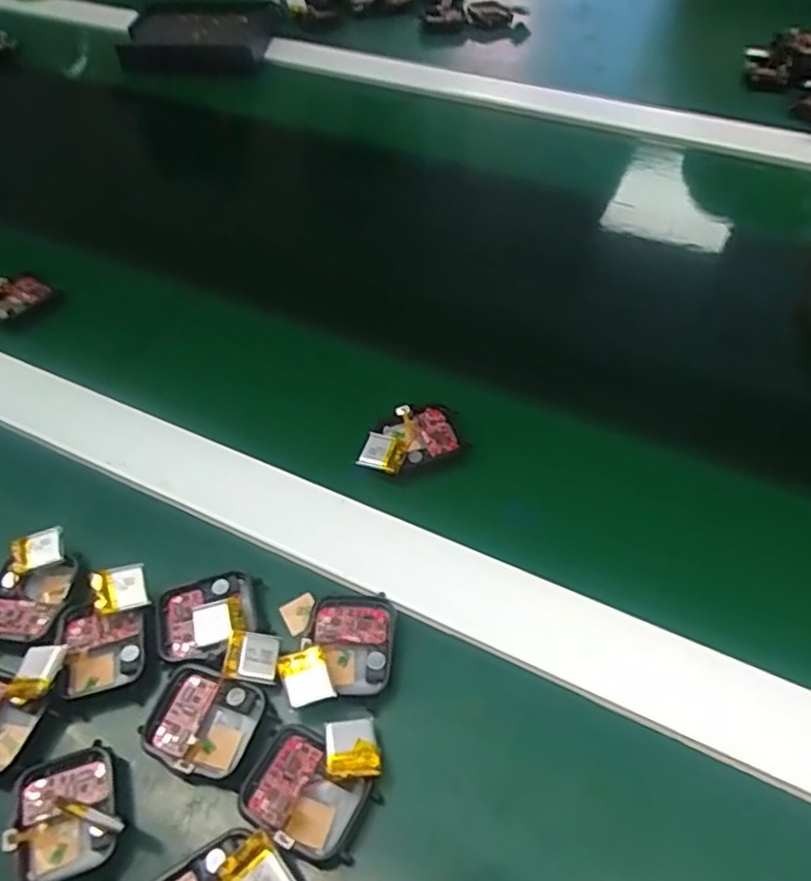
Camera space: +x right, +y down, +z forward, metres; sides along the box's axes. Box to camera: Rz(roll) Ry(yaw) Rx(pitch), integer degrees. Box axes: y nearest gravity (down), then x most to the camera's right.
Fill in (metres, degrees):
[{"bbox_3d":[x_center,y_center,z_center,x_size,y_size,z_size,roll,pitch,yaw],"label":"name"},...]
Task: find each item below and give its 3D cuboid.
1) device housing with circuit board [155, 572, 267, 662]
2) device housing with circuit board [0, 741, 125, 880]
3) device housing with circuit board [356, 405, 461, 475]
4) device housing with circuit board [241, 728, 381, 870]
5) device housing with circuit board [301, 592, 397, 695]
[{"bbox_3d":[-0.085,0.076,0.298,0.043,0.009,0.037,-10,51,-4],"label":"device housing with circuit board"},{"bbox_3d":[-0.126,0.138,0.257,0.037,0.011,0.040,-17,52,-10],"label":"device housing with circuit board"},{"bbox_3d":[0.000,-0.001,0.357,0.053,0.014,0.034,-24,53,-15],"label":"device housing with circuit board"},{"bbox_3d":[-0.036,0.130,0.254,0.045,0.014,0.036,24,57,22],"label":"device housing with circuit board"},{"bbox_3d":[-0.023,0.085,0.290,0.036,0.013,0.040,2,51,6],"label":"device housing with circuit board"}]

